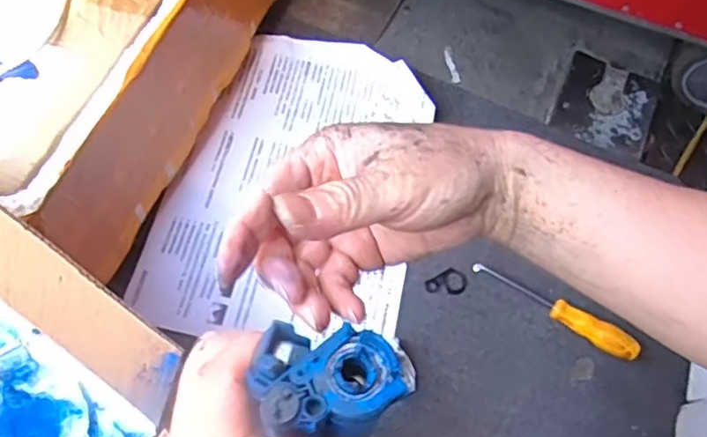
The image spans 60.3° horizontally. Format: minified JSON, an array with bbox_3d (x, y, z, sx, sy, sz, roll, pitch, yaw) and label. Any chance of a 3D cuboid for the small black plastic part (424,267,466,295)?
[{"bbox_3d":[0.108,0.075,0.698,0.046,0.008,0.031,-21,66,-13],"label":"small black plastic part"}]

